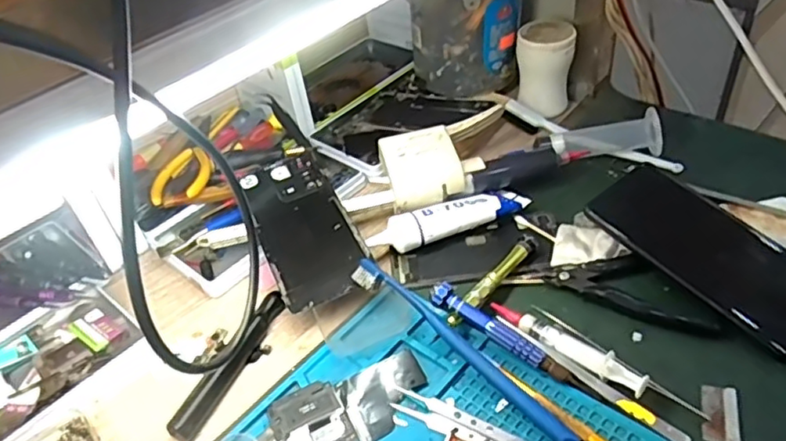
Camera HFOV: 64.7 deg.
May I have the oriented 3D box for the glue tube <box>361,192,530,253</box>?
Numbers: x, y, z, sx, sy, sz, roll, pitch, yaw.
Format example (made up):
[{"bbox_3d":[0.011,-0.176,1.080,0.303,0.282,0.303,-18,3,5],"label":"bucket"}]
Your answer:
[{"bbox_3d":[0.047,-0.001,0.508,0.131,0.027,0.034,-22,43,-15],"label":"glue tube"}]

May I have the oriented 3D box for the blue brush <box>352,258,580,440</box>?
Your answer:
[{"bbox_3d":[0.042,0.082,0.406,0.017,0.033,0.182,-37,49,-29],"label":"blue brush"}]

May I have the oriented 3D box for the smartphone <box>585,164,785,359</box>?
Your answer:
[{"bbox_3d":[0.230,0.018,0.446,0.080,0.014,0.162,-36,59,-16],"label":"smartphone"}]

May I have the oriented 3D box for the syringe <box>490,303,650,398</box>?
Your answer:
[{"bbox_3d":[0.116,0.080,0.414,0.112,0.017,0.022,30,54,35],"label":"syringe"}]

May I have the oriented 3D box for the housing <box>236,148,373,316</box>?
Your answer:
[{"bbox_3d":[-0.073,0.002,0.503,0.071,0.006,0.158,-20,49,-14],"label":"housing"}]

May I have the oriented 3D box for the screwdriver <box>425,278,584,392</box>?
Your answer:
[{"bbox_3d":[0.073,0.076,0.409,0.111,0.013,0.013,33,54,17],"label":"screwdriver"}]

